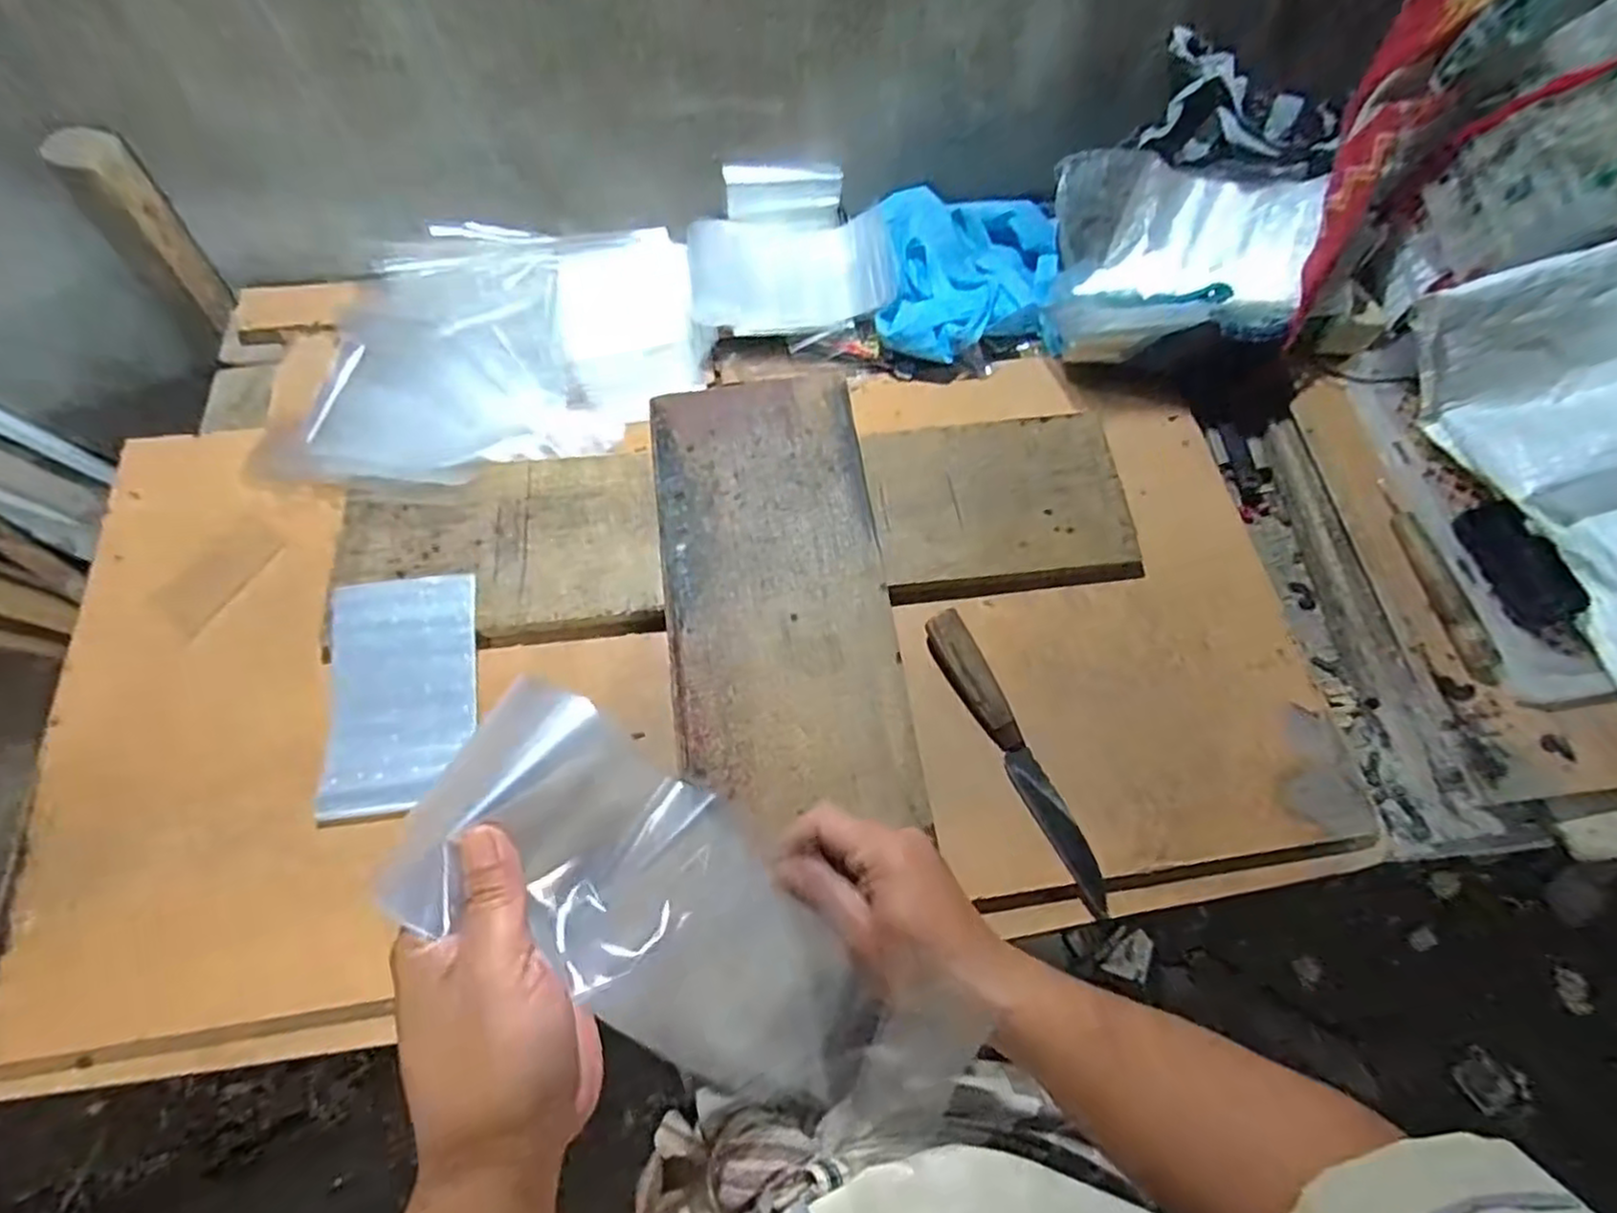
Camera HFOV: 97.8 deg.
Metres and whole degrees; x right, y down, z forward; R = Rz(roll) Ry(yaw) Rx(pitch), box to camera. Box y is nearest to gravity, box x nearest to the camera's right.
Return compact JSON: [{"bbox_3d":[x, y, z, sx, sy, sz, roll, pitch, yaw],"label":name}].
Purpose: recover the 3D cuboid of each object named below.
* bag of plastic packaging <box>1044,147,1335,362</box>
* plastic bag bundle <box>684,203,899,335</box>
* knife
[{"bbox_3d":[0.339,-0.327,0.676,0.218,0.103,0.184,6,69,1],"label":"bag of plastic packaging"},{"bbox_3d":[-0.016,-0.337,0.705,0.200,0.023,0.118,-9,70,-4],"label":"plastic bag bundle"},{"bbox_3d":[0.166,0.119,0.561,0.030,0.030,0.251,-25,73,-11],"label":"knife"}]

